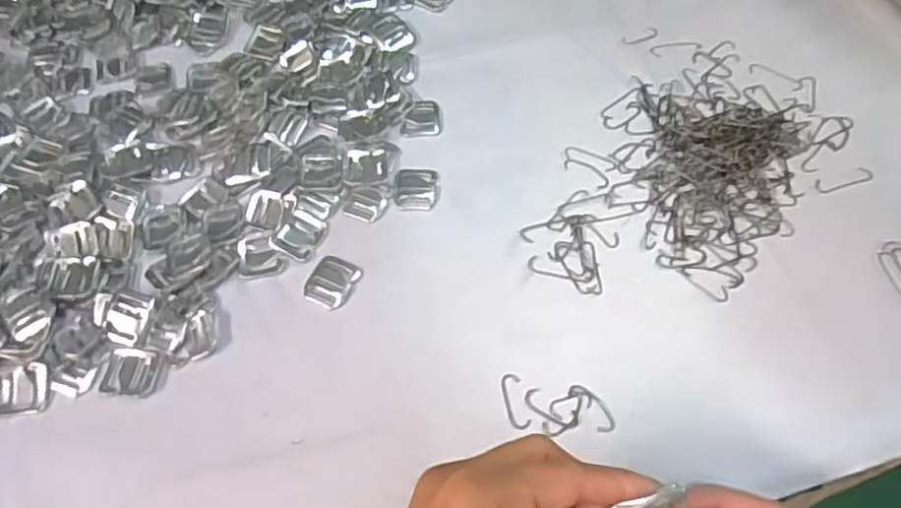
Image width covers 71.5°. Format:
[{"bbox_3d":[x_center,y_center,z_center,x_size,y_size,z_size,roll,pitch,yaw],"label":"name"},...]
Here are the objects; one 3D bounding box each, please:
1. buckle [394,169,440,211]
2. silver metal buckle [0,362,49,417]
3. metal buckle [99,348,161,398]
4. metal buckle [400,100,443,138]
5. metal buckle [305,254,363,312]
[{"bbox_3d":[-0.024,-0.047,0.450,0.031,0.004,0.035,2,60,3],"label":"buckle"},{"bbox_3d":[-0.267,0.083,0.382,0.037,0.008,0.029,-7,60,-2],"label":"silver metal buckle"},{"bbox_3d":[-0.198,0.073,0.387,0.032,0.004,0.028,9,61,7],"label":"metal buckle"},{"bbox_3d":[-0.022,-0.104,0.484,0.030,0.006,0.034,2,60,3],"label":"metal buckle"},{"bbox_3d":[-0.079,0.018,0.415,0.030,0.004,0.035,20,63,13],"label":"metal buckle"}]

